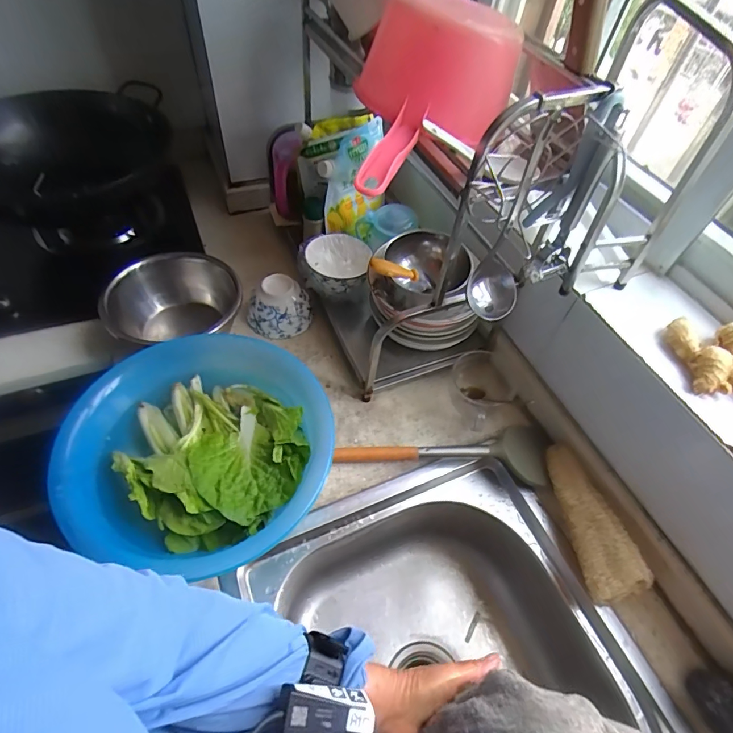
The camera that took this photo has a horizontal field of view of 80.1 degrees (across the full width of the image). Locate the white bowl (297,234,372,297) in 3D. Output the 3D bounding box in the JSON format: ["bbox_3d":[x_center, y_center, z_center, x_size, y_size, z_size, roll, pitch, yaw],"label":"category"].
[{"bbox_3d":[-0.054,-0.177,0.730,0.114,0.049,0.114,2,53,-3],"label":"white bowl"}]

